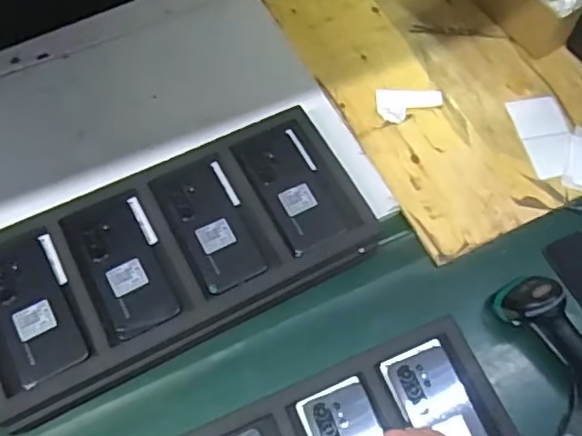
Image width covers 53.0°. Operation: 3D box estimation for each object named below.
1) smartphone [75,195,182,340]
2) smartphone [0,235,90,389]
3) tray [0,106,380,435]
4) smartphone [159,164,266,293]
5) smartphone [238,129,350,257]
[{"bbox_3d":[-0.198,0.054,0.707,0.081,0.015,0.177,-23,68,-13],"label":"smartphone"},{"bbox_3d":[-0.297,0.101,0.676,0.085,0.013,0.172,-27,69,-15],"label":"smartphone"},{"bbox_3d":[-0.145,0.034,0.716,0.477,0.027,0.225,-26,68,-14],"label":"tray"},{"bbox_3d":[-0.096,0.008,0.734,0.082,0.004,0.168,-24,68,-13],"label":"smartphone"},{"bbox_3d":[0.004,-0.039,0.763,0.083,0.006,0.171,-24,68,-13],"label":"smartphone"}]

